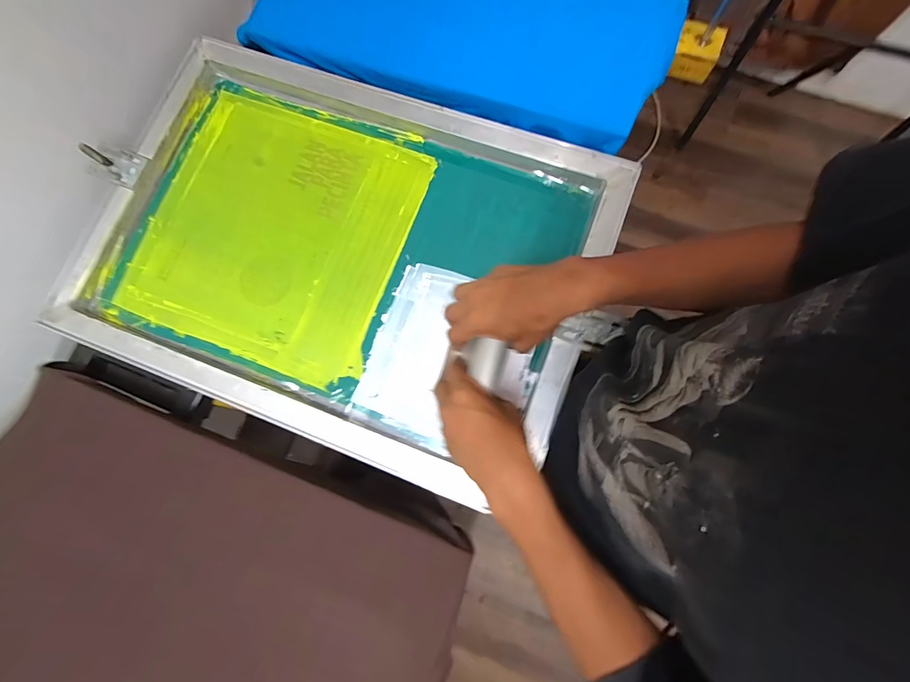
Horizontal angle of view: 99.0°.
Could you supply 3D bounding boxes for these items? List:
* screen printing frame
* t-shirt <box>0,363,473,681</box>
[{"bbox_3d":[-0.151,-0.121,0.514,0.652,0.047,0.459,21,80,5],"label":"screen printing frame"},{"bbox_3d":[-0.315,0.330,0.466,0.584,0.080,0.406,18,79,5],"label":"t-shirt"}]

